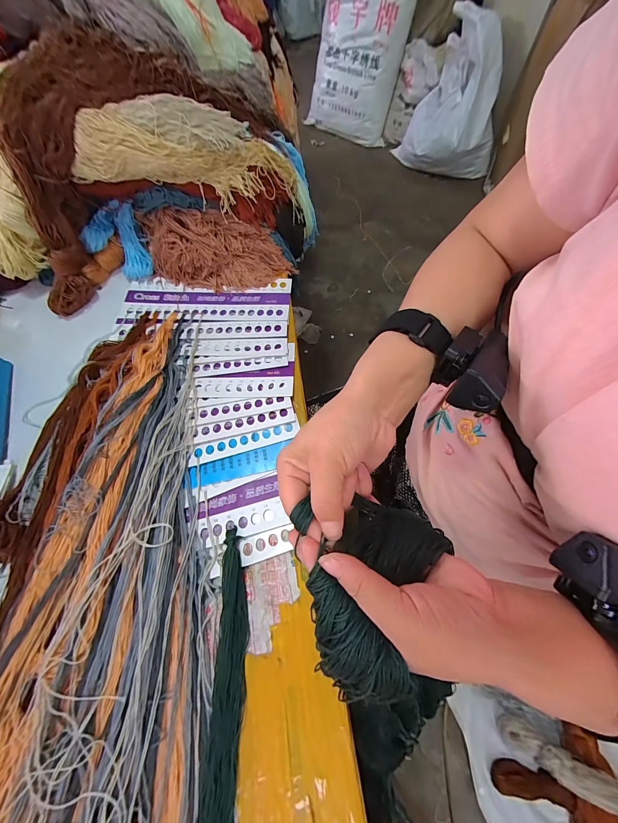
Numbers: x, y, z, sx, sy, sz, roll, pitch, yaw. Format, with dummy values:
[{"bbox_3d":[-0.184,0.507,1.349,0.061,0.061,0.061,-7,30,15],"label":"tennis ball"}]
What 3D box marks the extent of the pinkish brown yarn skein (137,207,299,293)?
[{"bbox_3d":[-0.135,-0.229,0.442,0.206,0.076,0.077,2,66,3],"label":"pinkish brown yarn skein"}]

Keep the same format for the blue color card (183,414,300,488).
[{"bbox_3d":[-0.074,0.047,0.353,0.132,0.006,0.051,-12,66,-3],"label":"blue color card"}]

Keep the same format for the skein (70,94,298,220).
[{"bbox_3d":[-0.143,-0.321,0.391,0.277,0.095,0.057,-4,64,-15],"label":"skein"}]

